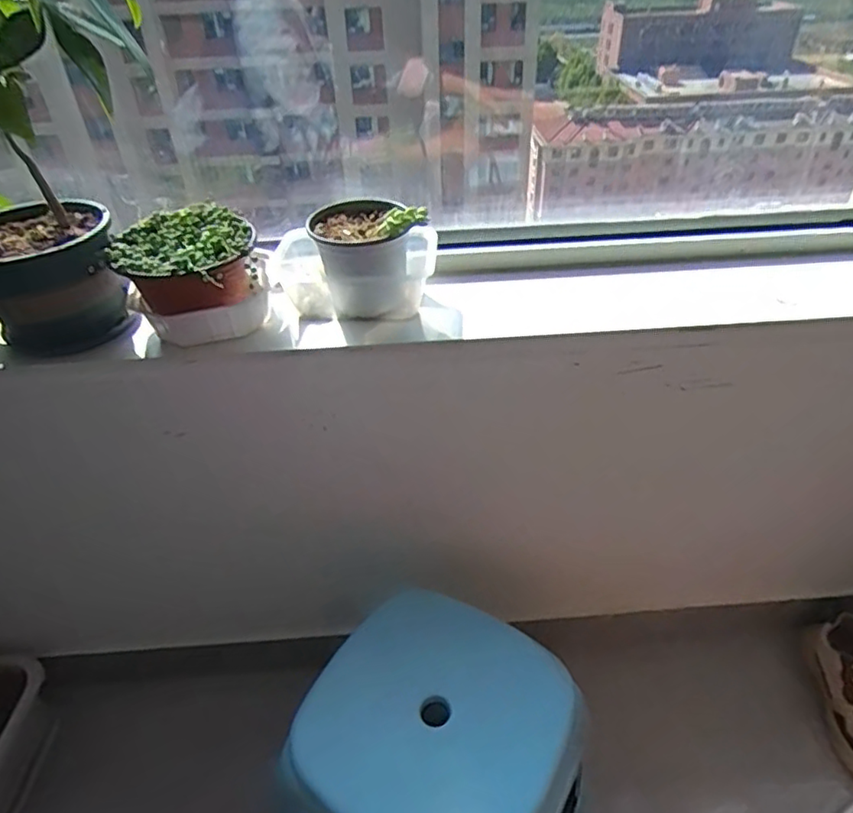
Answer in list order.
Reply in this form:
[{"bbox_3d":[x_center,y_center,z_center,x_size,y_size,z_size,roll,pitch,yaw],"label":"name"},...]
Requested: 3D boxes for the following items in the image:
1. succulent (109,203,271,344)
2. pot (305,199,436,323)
[{"bbox_3d":[-0.237,-0.133,0.633,0.136,0.096,0.134,-12,40,-12],"label":"succulent"},{"bbox_3d":[-0.053,-0.161,0.638,0.118,0.111,0.115,1,39,4],"label":"pot"}]

